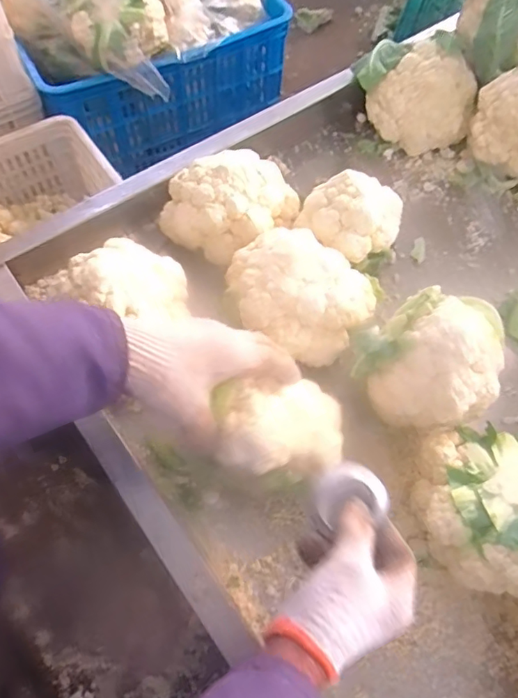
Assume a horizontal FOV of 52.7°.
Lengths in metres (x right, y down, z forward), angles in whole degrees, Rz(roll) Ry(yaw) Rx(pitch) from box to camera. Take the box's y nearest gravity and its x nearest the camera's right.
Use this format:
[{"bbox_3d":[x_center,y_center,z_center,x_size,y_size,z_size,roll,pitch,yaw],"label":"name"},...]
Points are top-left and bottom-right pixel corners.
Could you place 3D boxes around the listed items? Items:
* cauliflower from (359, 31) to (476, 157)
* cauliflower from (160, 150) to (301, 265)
[{"bbox_3d":[0.230,-0.373,0.759,0.170,0.101,0.119,23,65,10],"label":"cauliflower"},{"bbox_3d":[-0.035,-0.182,0.649,0.131,0.080,0.138,38,69,16],"label":"cauliflower"}]

